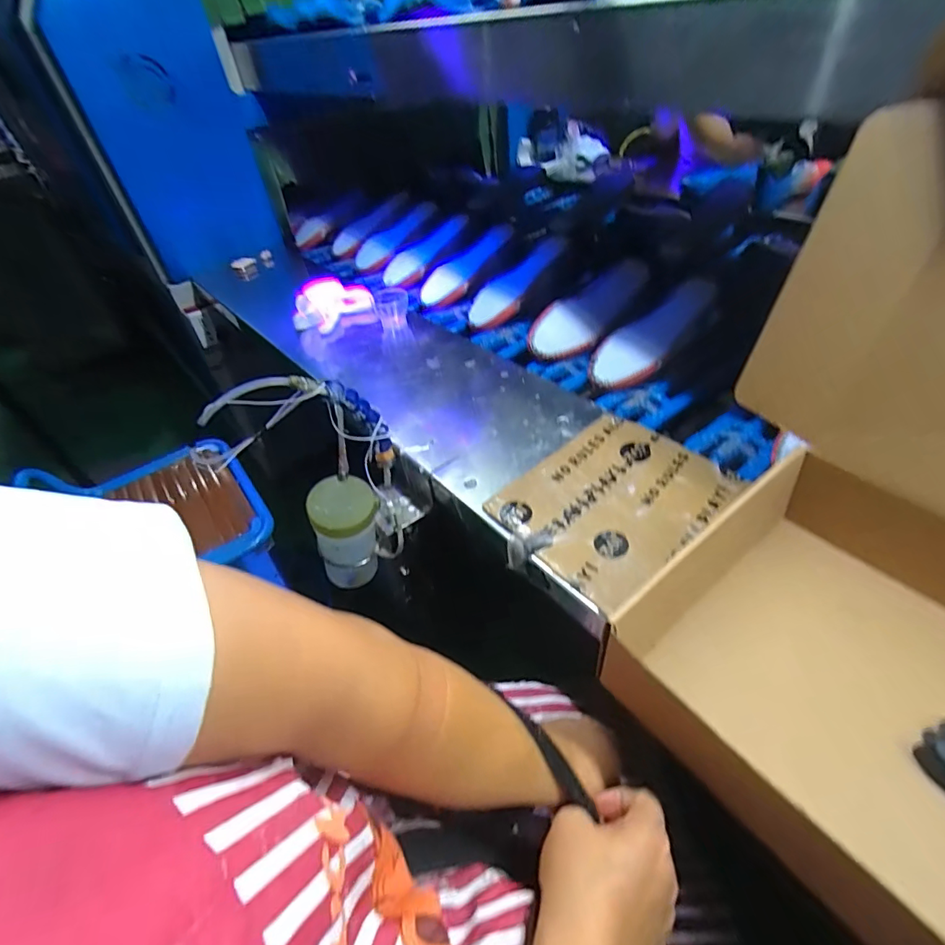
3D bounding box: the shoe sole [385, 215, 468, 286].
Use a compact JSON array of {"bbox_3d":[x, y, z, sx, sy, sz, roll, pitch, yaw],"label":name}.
[{"bbox_3d":[-0.099,-0.491,1.062,0.235,0.028,0.080,-39,51,-4],"label":"shoe sole"}]

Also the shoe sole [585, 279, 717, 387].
[{"bbox_3d":[0.263,-0.202,0.709,0.206,0.037,0.077,-40,48,6],"label":"shoe sole"}]

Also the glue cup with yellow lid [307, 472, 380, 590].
[{"bbox_3d":[-0.145,0.071,0.583,0.075,0.116,0.080,-3,45,3],"label":"glue cup with yellow lid"}]

